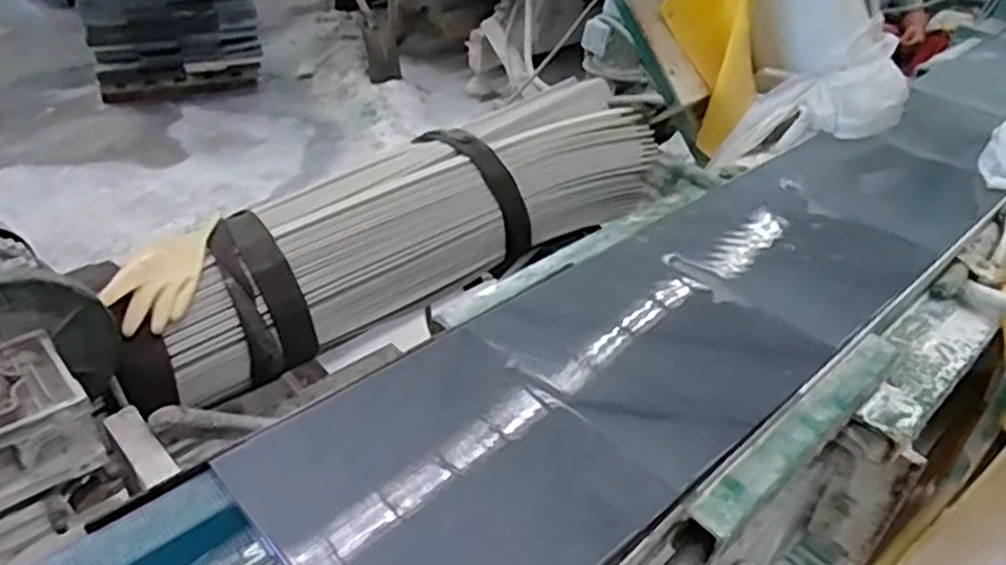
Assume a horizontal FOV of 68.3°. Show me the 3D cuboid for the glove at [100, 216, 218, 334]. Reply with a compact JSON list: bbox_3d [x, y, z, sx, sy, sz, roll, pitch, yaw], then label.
[{"bbox_3d":[-0.453,-0.011,0.983,0.101,0.037,0.197,3,37,-3],"label":"glove"}]

